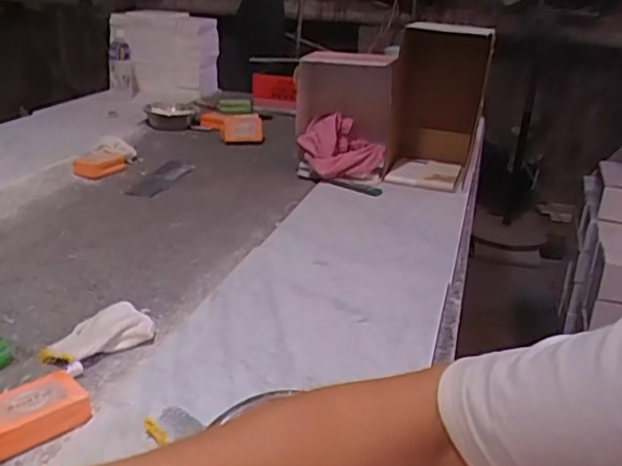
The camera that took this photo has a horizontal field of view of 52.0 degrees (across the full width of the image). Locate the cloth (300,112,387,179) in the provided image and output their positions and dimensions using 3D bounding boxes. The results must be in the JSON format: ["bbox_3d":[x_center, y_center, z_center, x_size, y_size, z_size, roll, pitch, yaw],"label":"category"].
[{"bbox_3d":[0.066,-0.185,1.352,0.179,0.103,0.105,2,23,-4],"label":"cloth"}]

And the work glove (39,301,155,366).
[{"bbox_3d":[-0.240,0.120,0.733,0.065,0.029,0.125,19,28,32],"label":"work glove"}]

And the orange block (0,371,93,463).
[{"bbox_3d":[-0.263,0.169,0.604,0.093,0.027,0.061,-18,31,-41],"label":"orange block"}]

